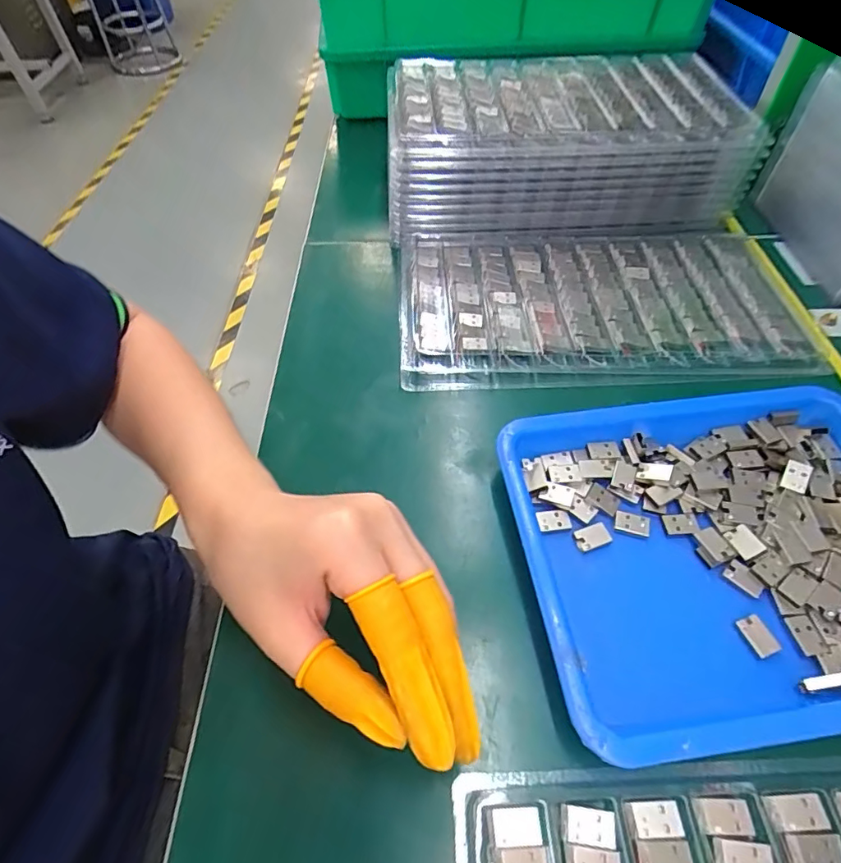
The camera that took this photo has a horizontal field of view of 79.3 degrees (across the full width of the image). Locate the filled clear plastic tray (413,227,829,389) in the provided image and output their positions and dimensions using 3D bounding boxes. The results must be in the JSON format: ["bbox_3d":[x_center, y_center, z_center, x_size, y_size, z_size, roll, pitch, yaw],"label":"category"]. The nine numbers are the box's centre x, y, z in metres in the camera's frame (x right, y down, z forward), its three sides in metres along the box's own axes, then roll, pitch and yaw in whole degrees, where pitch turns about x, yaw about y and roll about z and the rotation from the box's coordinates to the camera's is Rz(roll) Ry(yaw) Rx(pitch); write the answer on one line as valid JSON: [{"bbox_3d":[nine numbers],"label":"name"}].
[{"bbox_3d":[0.132,-0.105,0.394,0.286,0.018,0.176,-1,52,0],"label":"filled clear plastic tray"}]

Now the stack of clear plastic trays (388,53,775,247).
[{"bbox_3d":[0.123,-0.265,0.472,0.295,0.096,0.174,0,52,1],"label":"stack of clear plastic trays"}]

